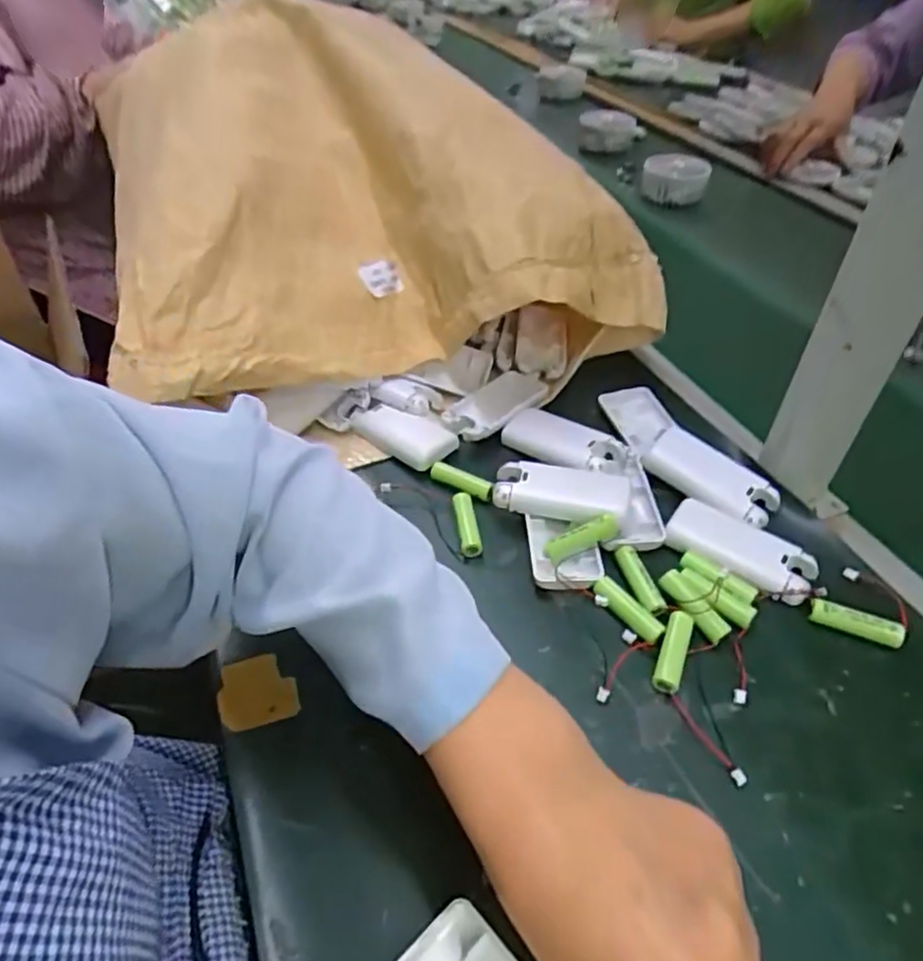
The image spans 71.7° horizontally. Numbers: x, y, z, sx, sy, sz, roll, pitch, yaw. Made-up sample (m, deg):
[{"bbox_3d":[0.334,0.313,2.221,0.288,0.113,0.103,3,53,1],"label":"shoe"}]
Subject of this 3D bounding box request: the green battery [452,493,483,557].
[{"bbox_3d":[0.004,0.032,0.451,0.015,0.011,0.053,-7,45,-4],"label":"green battery"}]

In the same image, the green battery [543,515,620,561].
[{"bbox_3d":[0.080,0.039,0.425,0.050,0.014,0.011,-25,44,10],"label":"green battery"}]

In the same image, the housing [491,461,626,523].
[{"bbox_3d":[0.070,0.007,0.452,0.092,0.014,0.044,8,46,12],"label":"housing"}]

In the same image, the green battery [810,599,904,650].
[{"bbox_3d":[0.241,0.088,0.391,0.051,0.015,0.012,20,49,22],"label":"green battery"}]

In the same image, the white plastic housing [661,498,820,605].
[{"bbox_3d":[0.185,0.047,0.426,0.093,0.012,0.046,28,53,28],"label":"white plastic housing"}]

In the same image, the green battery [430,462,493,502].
[{"bbox_3d":[-0.001,0.001,0.483,0.050,0.015,0.015,20,48,20],"label":"green battery"}]

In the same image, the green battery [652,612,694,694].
[{"bbox_3d":[0.125,0.101,0.376,0.015,0.014,0.048,17,48,20],"label":"green battery"}]

